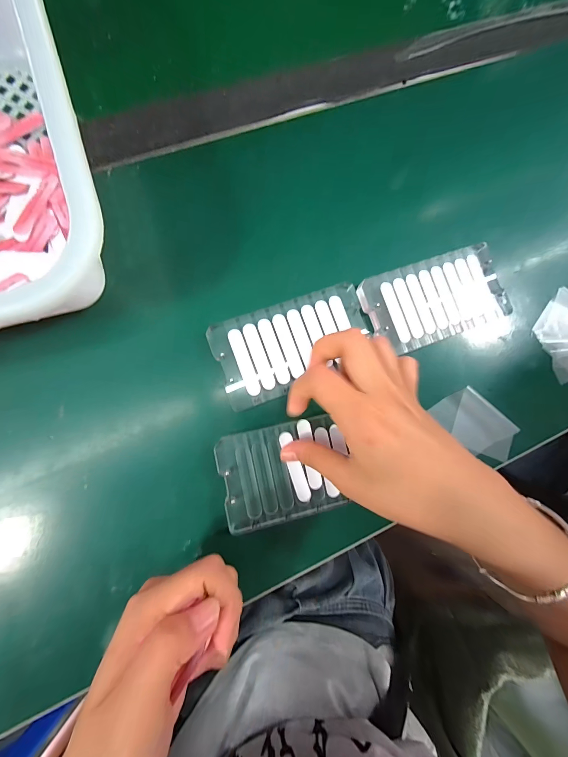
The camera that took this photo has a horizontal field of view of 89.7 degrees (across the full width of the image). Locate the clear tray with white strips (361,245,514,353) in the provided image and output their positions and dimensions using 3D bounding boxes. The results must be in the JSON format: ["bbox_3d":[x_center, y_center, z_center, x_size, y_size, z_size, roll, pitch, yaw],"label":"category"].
[{"bbox_3d":[0.130,-0.069,0.243,0.121,0.008,0.066,-20,88,-9],"label":"clear tray with white strips"}]

